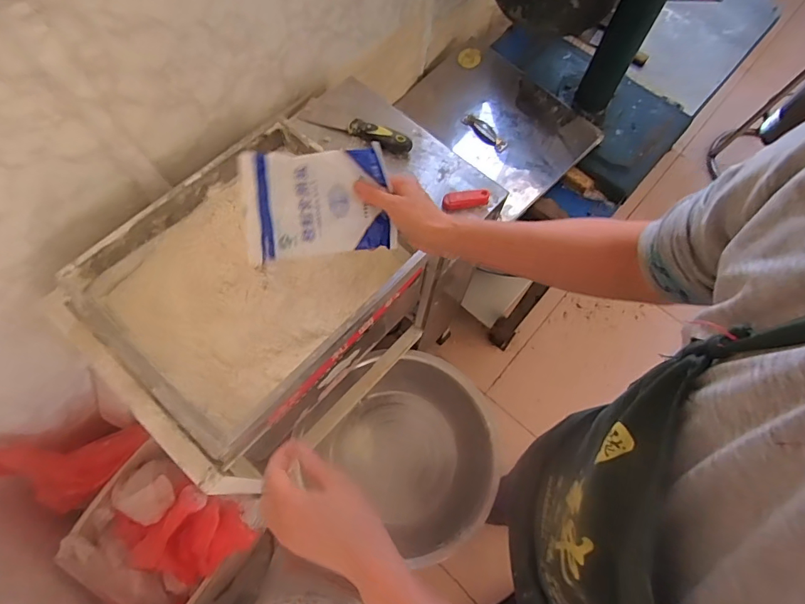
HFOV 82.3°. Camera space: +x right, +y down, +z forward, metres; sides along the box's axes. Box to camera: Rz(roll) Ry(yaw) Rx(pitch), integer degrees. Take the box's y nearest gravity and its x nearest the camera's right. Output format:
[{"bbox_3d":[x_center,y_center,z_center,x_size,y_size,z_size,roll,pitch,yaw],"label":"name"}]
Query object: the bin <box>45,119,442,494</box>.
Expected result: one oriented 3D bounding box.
[{"bbox_3d":[-0.219,-0.015,0.669,0.329,0.139,0.413,41,71,13],"label":"bin"}]

